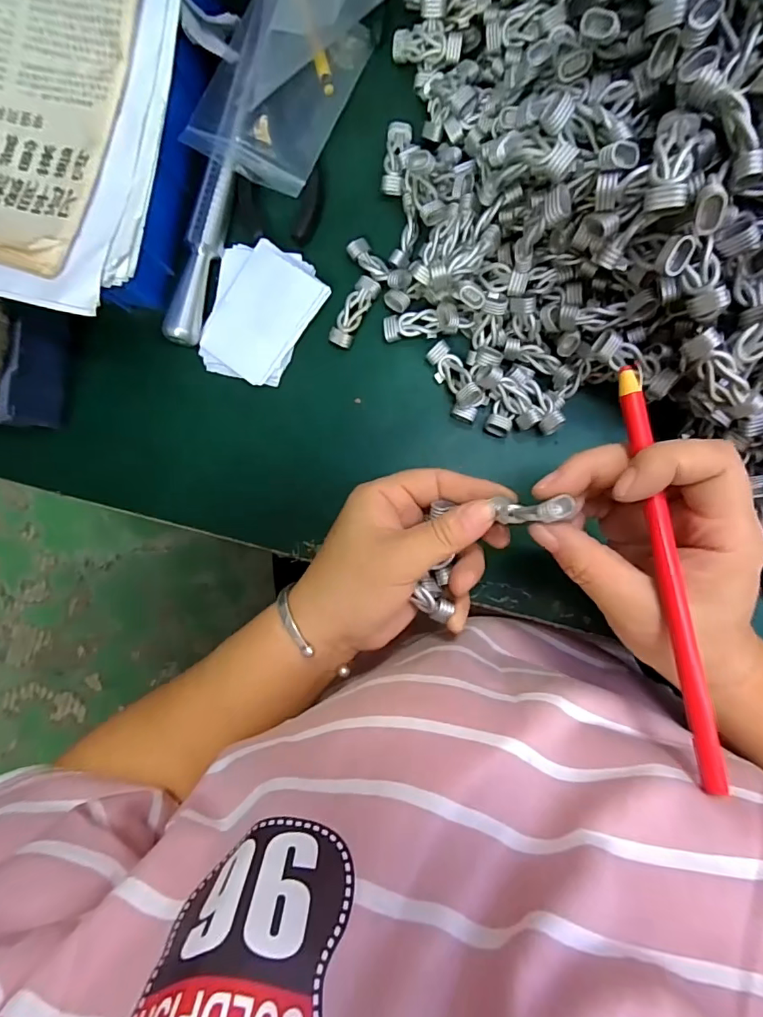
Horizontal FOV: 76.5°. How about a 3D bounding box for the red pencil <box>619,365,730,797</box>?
[{"bbox_3d":[0.115,0.025,0.194,0.008,0.004,0.167,-9,83,7],"label":"red pencil"}]

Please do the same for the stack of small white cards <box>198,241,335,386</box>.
[{"bbox_3d":[-0.077,-0.124,0.314,0.070,0.016,0.084,18,92,7],"label":"stack of small white cards"}]

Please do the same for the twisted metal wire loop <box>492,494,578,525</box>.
[{"bbox_3d":[0.069,0.001,0.222,0.015,0.036,0.011,-4,90,-27],"label":"twisted metal wire loop"}]

